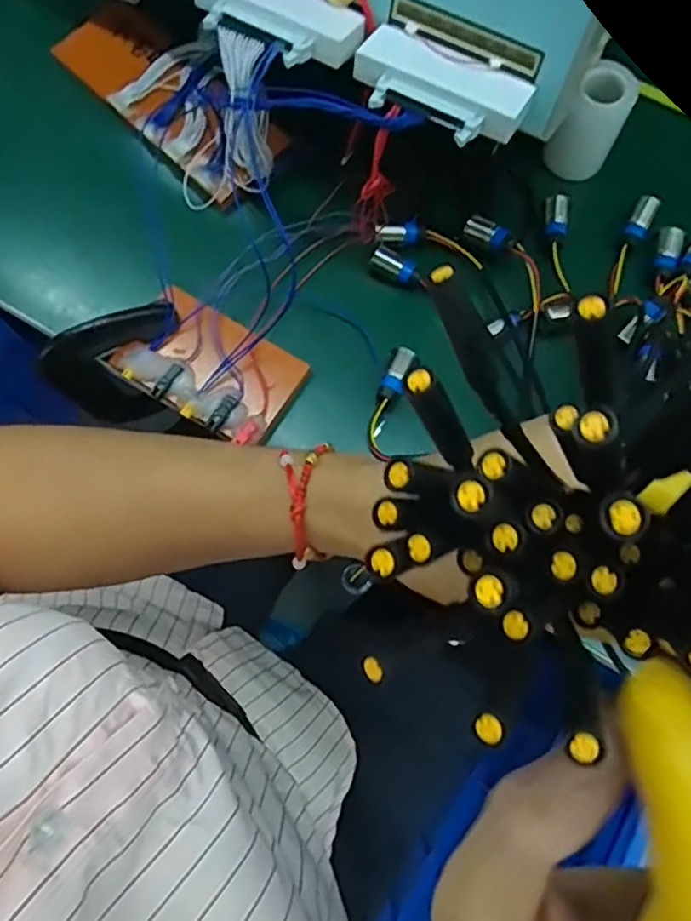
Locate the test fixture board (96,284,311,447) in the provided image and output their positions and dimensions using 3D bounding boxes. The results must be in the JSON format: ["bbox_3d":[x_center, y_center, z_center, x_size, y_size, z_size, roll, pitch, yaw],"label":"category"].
[{"bbox_3d":[-0.092,-0.063,0.439,0.118,0.023,0.072,29,78,8],"label":"test fixture board"}]

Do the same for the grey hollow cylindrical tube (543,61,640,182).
[{"bbox_3d":[0.171,-0.234,0.455,0.039,0.061,0.047,32,79,9],"label":"grey hollow cylindrical tube"}]

